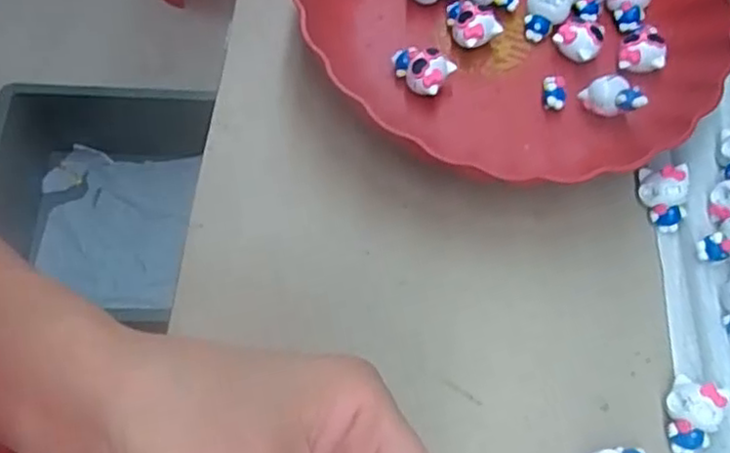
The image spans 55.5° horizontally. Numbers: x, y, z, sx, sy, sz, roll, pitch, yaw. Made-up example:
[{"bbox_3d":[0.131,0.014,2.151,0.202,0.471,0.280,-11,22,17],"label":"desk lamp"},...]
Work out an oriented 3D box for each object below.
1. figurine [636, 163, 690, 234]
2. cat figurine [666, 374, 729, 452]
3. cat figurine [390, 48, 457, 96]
[{"bbox_3d":[0.163,-0.016,0.378,0.023,0.024,0.031,3,66,1],"label":"figurine"},{"bbox_3d":[0.154,0.089,0.327,0.022,0.019,0.034,21,67,8],"label":"cat figurine"},{"bbox_3d":[0.030,-0.090,0.402,0.035,0.025,0.024,28,68,11],"label":"cat figurine"}]

